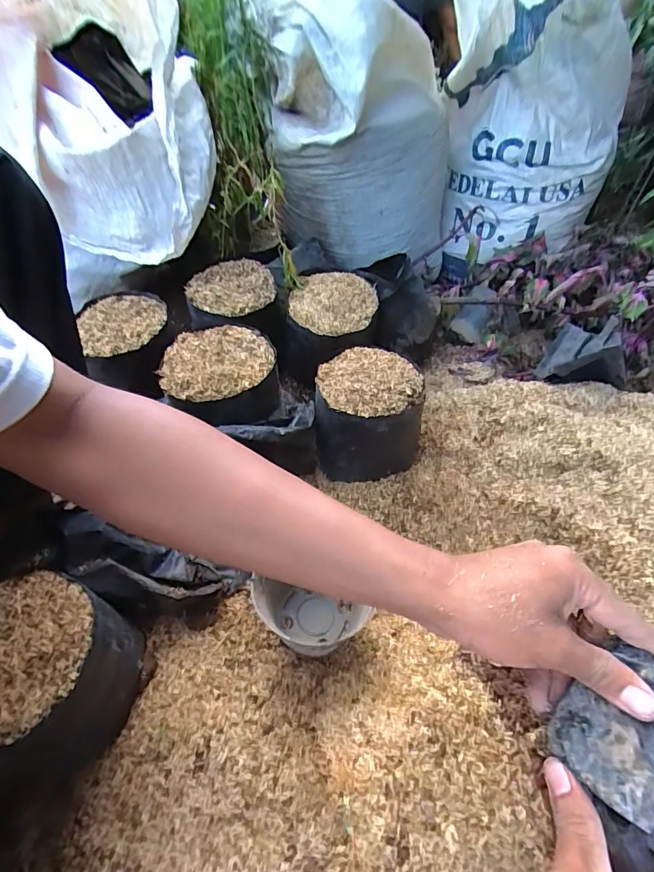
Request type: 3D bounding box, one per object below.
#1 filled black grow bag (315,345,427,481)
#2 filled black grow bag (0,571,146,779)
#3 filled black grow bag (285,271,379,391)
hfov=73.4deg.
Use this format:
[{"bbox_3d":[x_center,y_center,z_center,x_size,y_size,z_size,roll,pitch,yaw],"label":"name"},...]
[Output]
[{"bbox_3d":[0.060,-0.040,0.646,0.148,0.119,0.156,7,49,6],"label":"filled black grow bag"},{"bbox_3d":[-0.280,0.240,0.435,0.162,0.169,0.148,2,49,1],"label":"filled black grow bag"},{"bbox_3d":[0.001,-0.174,0.773,0.158,0.157,0.177,7,49,6],"label":"filled black grow bag"}]

